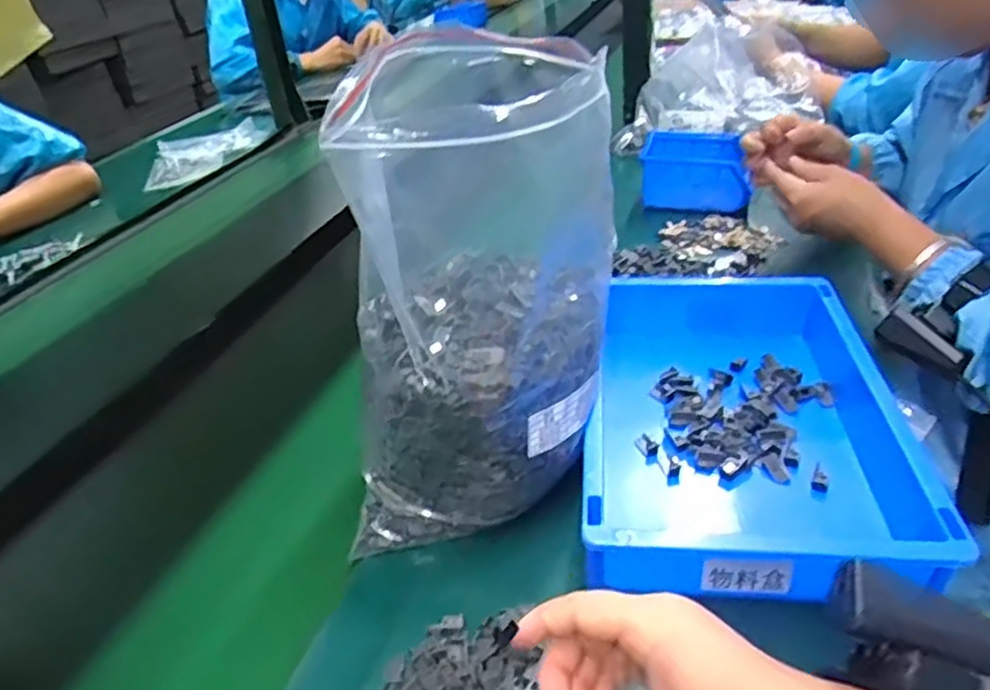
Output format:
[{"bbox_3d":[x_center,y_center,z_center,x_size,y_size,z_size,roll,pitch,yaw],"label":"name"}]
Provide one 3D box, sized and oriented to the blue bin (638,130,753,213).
[{"bbox_3d":[0.273,-0.240,0.975,0.141,0.059,0.134,5,35,17],"label":"blue bin"}]

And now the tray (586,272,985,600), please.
[{"bbox_3d":[0.182,0.050,0.540,0.209,0.067,0.321,1,34,12],"label":"tray"}]

